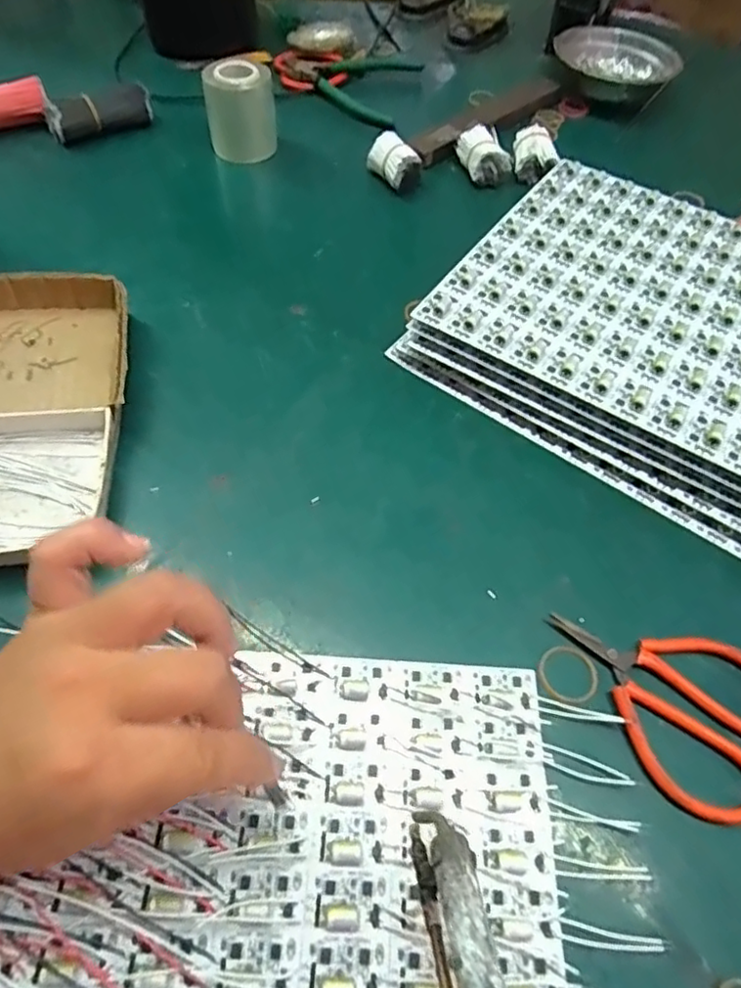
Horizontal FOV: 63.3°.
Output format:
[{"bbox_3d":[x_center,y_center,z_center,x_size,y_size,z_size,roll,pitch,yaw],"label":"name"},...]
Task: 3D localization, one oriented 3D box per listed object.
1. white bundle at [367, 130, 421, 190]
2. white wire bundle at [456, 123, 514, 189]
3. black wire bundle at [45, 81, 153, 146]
[{"bbox_3d":[0.020,-0.290,0.533,0.029,0.038,0.050,-25,61,-17],"label":"white bundle"},{"bbox_3d":[0.103,-0.304,0.543,0.039,0.034,0.051,-15,59,-11],"label":"white wire bundle"},{"bbox_3d":[-0.253,-0.356,0.561,0.090,0.036,0.032,-21,60,-15],"label":"black wire bundle"}]

